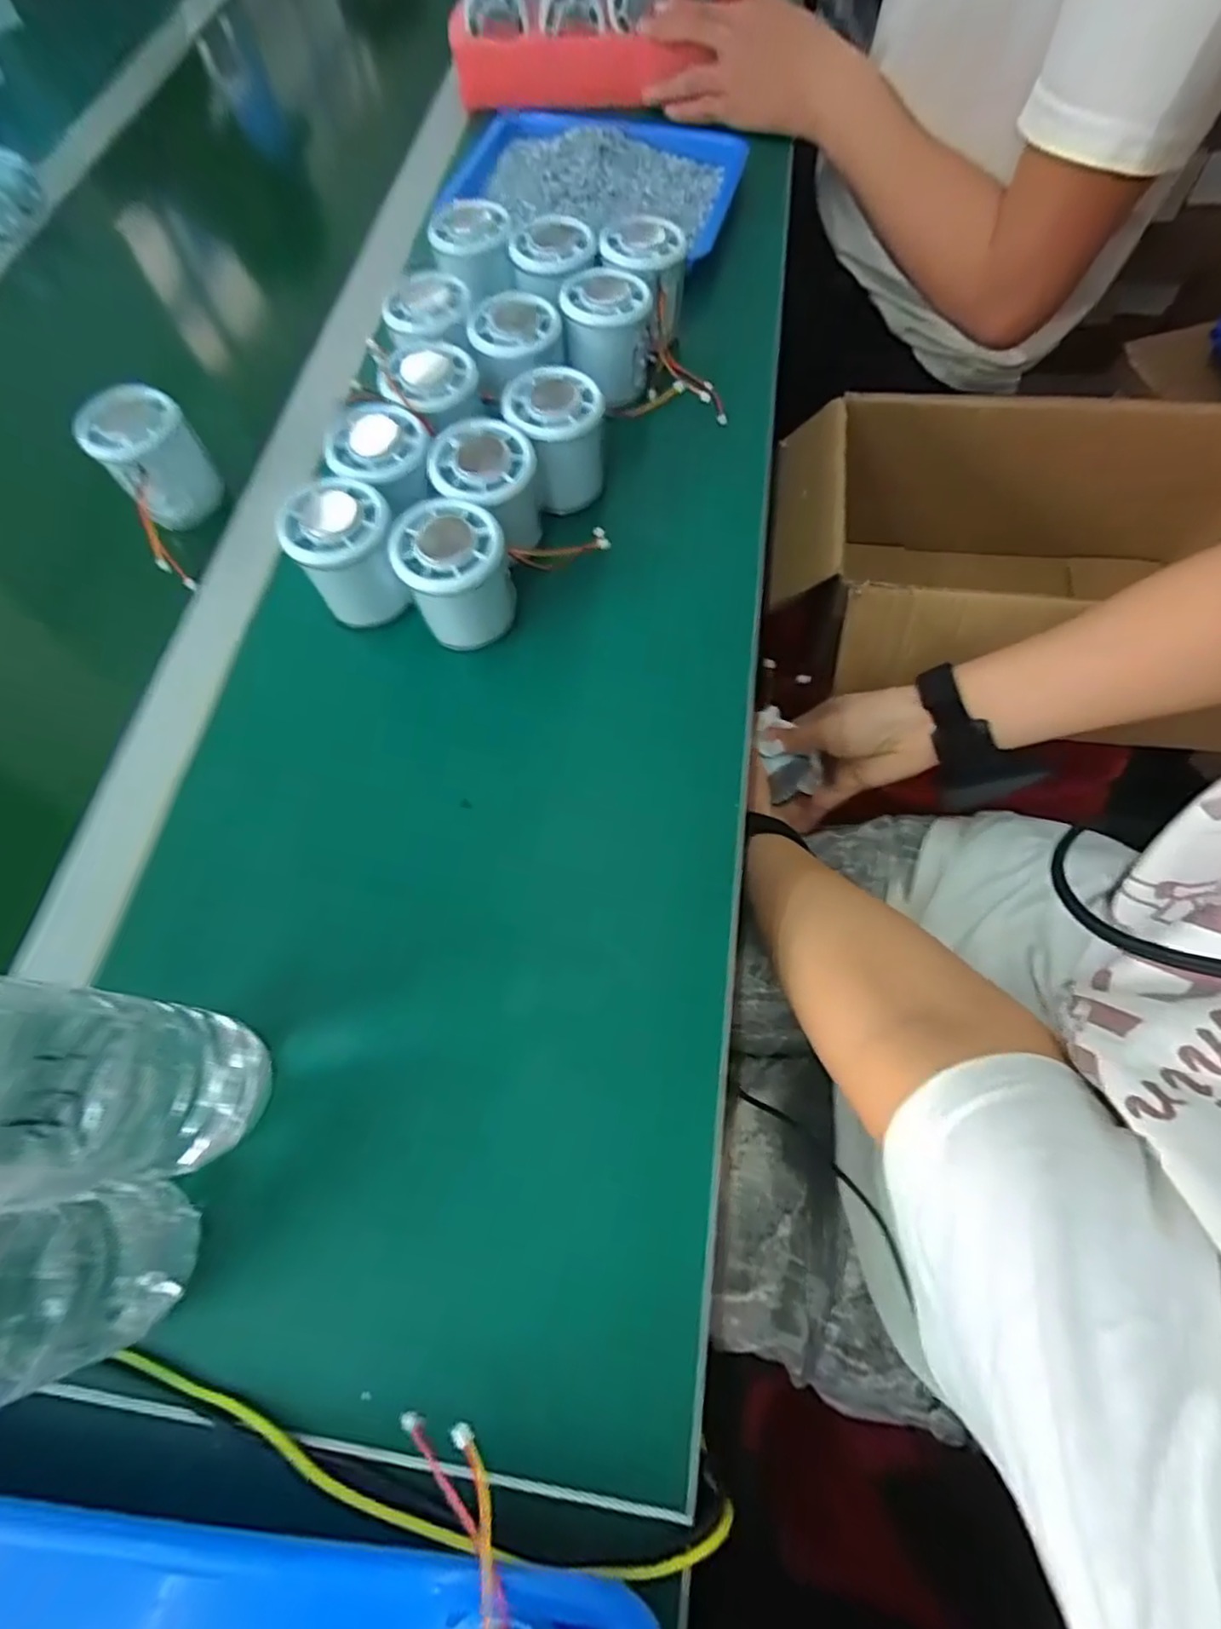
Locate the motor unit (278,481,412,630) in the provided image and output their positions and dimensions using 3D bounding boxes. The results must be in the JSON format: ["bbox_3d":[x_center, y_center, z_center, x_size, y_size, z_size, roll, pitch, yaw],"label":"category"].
[{"bbox_3d":[-0.144,-0.143,0.368,0.054,0.062,0.056,-25,68,-8],"label":"motor unit"}]

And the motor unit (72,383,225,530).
[{"bbox_3d":[-0.288,-0.225,0.417,0.055,0.059,0.050,-39,70,-14],"label":"motor unit"}]

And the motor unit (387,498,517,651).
[{"bbox_3d":[-0.082,-0.126,0.356,0.055,0.057,0.059,-1,66,2],"label":"motor unit"}]

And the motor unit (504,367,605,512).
[{"bbox_3d":[-0.032,-0.226,0.400,0.053,0.053,0.056,-11,66,-2],"label":"motor unit"}]

